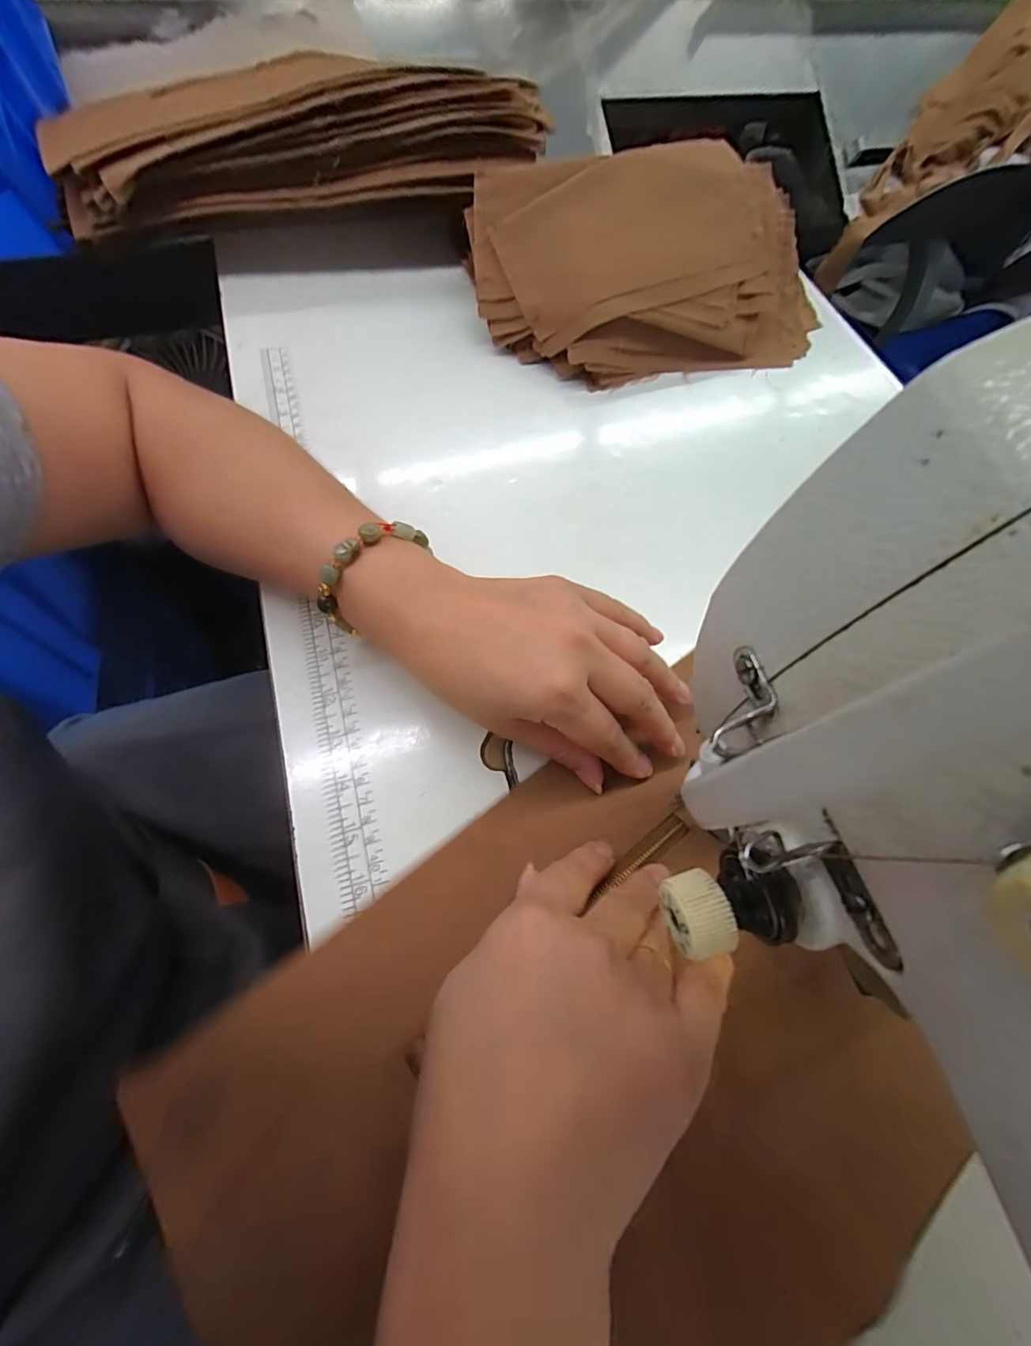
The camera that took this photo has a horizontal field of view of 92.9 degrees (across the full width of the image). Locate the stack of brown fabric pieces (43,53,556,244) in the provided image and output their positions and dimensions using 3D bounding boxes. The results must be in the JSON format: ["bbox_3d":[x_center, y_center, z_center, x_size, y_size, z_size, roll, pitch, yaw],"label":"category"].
[{"bbox_3d":[-0.172,-0.437,0.399,0.374,0.068,0.121,-9,67,-7],"label":"stack of brown fabric pieces"}]

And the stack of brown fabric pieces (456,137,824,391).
[{"bbox_3d":[0.107,-0.330,0.390,0.280,0.089,0.158,-8,67,-7],"label":"stack of brown fabric pieces"}]

